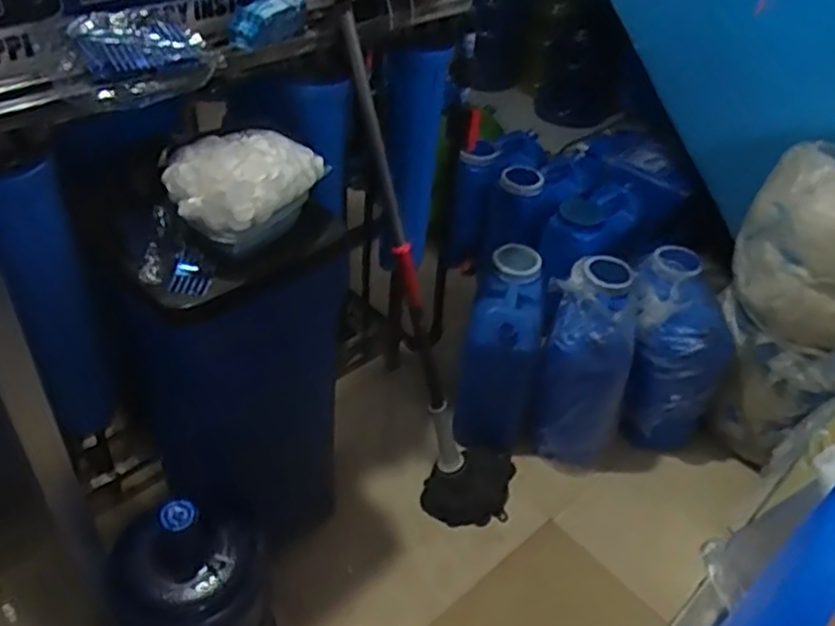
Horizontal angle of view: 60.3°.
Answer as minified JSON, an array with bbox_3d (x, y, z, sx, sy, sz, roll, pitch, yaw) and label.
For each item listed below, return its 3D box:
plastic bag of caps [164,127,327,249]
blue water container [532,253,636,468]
[{"bbox_3d":[-0.244,-0.195,1.038,0.232,0.122,0.155,-24,50,-30],"label":"plastic bag of caps"},{"bbox_3d":[0.389,0.110,1.716,0.189,0.406,0.348,11,42,6],"label":"blue water container"}]

